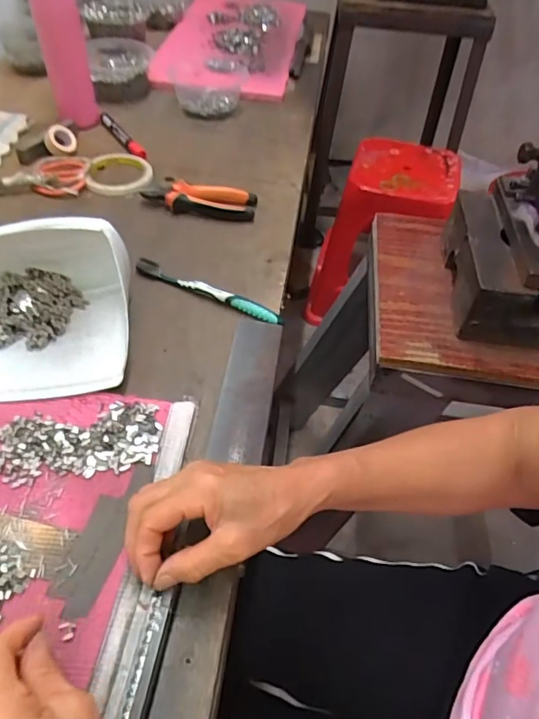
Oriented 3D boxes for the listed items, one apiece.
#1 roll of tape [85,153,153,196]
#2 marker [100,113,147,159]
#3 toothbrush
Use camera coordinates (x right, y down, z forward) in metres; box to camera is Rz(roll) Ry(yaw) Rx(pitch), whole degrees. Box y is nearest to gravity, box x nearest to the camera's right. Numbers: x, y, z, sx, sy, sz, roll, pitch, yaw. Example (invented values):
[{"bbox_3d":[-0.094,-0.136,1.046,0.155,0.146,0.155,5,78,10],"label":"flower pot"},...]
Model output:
[{"bbox_3d":[-0.212,-0.265,0.719,0.089,0.012,0.103,-2,49,-8],"label":"roll of tape"},{"bbox_3d":[-0.227,-0.347,0.789,0.016,0.012,0.135,-27,57,-27],"label":"marker"},{"bbox_3d":[-0.069,-0.078,0.575,0.183,0.015,0.016,23,50,13],"label":"toothbrush"}]

